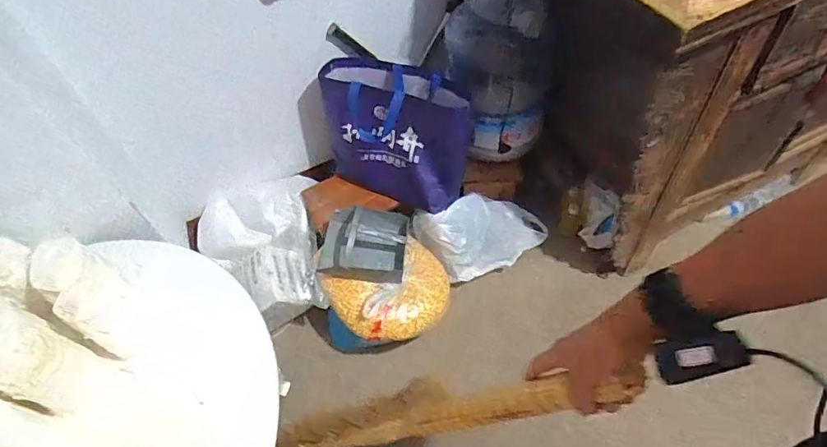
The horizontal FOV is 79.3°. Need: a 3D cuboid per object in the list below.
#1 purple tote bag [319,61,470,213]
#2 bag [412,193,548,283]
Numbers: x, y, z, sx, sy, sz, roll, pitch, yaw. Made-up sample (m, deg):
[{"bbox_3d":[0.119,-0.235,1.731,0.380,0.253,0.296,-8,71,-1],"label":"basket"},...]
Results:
[{"bbox_3d":[-0.039,-0.228,1.240,0.356,0.286,0.200,25,61,21],"label":"purple tote bag"},{"bbox_3d":[0.186,0.022,1.283,0.348,0.186,0.154,-11,55,-2],"label":"bag"}]

